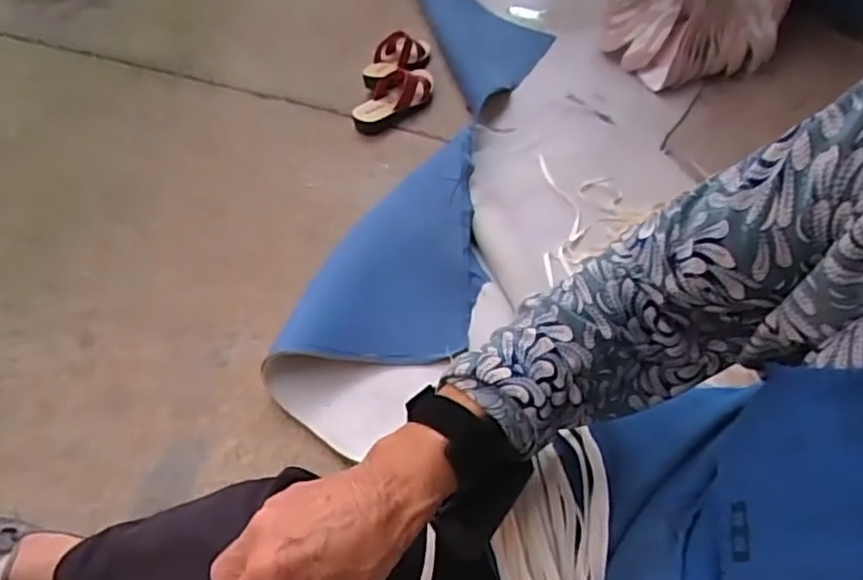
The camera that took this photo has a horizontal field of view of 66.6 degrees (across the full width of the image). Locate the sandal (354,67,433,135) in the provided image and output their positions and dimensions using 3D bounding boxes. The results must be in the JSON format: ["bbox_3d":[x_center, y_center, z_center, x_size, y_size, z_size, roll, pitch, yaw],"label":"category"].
[{"bbox_3d":[-0.079,-0.404,1.377,0.108,0.063,0.230,36,58,28],"label":"sandal"}]

